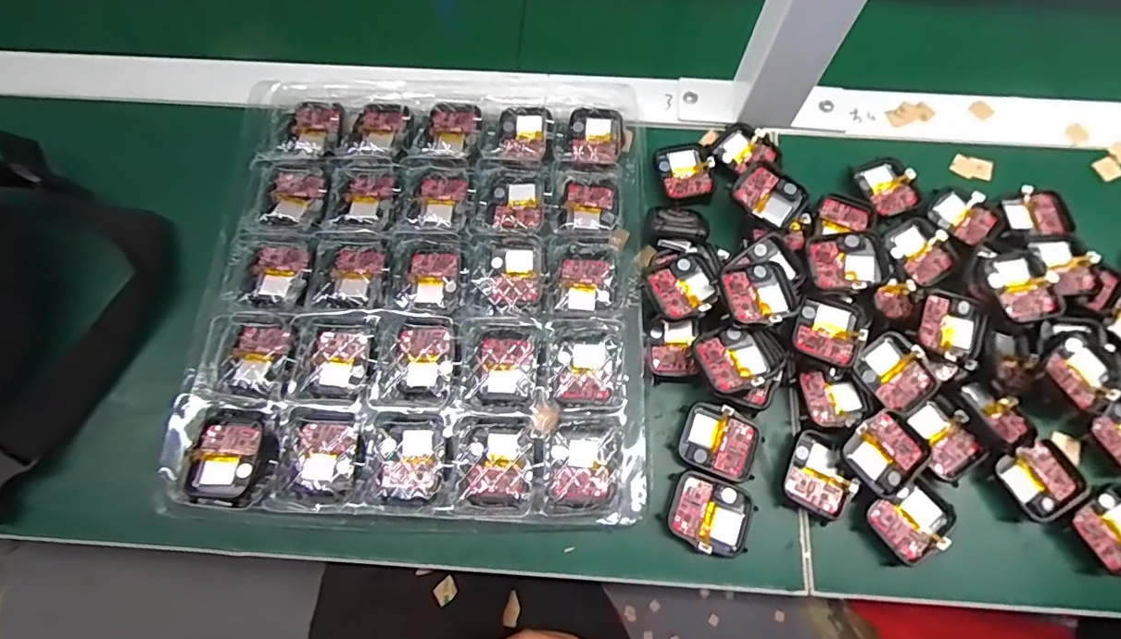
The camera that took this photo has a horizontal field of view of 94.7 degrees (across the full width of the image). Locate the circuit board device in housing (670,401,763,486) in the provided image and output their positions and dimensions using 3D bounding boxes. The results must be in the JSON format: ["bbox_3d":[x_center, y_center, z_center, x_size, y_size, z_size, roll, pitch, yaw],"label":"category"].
[{"bbox_3d":[0.090,0.069,0.293,0.045,0.009,0.037,24,73,8],"label":"circuit board device in housing"}]

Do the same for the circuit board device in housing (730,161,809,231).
[{"bbox_3d":[0.131,-0.076,0.327,0.043,0.015,0.036,36,75,12],"label":"circuit board device in housing"}]

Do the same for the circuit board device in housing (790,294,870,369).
[{"bbox_3d":[0.156,0.006,0.300,0.038,0.009,0.040,20,72,7],"label":"circuit board device in housing"}]

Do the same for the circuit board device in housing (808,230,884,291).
[{"bbox_3d":[0.169,-0.034,0.304,0.040,0.011,0.040,-3,68,10],"label":"circuit board device in housing"}]

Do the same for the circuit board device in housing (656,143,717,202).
[{"bbox_3d":[0.086,-0.102,0.354,0.036,0.011,0.042,-9,71,-3],"label":"circuit board device in housing"}]

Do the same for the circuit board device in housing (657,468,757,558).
[{"bbox_3d":[0.081,0.106,0.283,0.046,0.010,0.038,21,72,7],"label":"circuit board device in housing"}]

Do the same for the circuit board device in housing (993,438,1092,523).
[{"bbox_3d":[0.271,0.091,0.293,0.043,0.013,0.035,-30,73,-10],"label":"circuit board device in housing"}]

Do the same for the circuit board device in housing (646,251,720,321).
[{"bbox_3d":[0.072,-0.017,0.311,0.039,0.017,0.038,-23,72,-8],"label":"circuit board device in housing"}]

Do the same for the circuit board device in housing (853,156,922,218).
[{"bbox_3d":[0.222,-0.091,0.349,0.036,0.008,0.043,-24,73,-8],"label":"circuit board device in housing"}]

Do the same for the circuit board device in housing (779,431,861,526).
[{"bbox_3d":[0.146,0.085,0.287,0.037,0.017,0.043,27,73,9],"label":"circuit board device in housing"}]

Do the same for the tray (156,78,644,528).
[{"bbox_3d":[-0.081,-0.027,0.320,0.253,0.017,0.283,3,72,1],"label":"tray"}]

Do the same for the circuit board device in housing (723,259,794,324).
[{"bbox_3d":[0.114,-0.014,0.302,0.036,0.015,0.038,-10,71,-3],"label":"circuit board device in housing"}]

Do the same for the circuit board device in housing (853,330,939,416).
[{"bbox_3d":[0.195,0.031,0.300,0.042,0.005,0.036,43,87,10],"label":"circuit board device in housing"}]

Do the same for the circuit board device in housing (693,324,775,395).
[{"bbox_3d":[0.098,0.022,0.291,0.040,0.005,0.037,-17,67,-12],"label":"circuit board device in housing"}]

